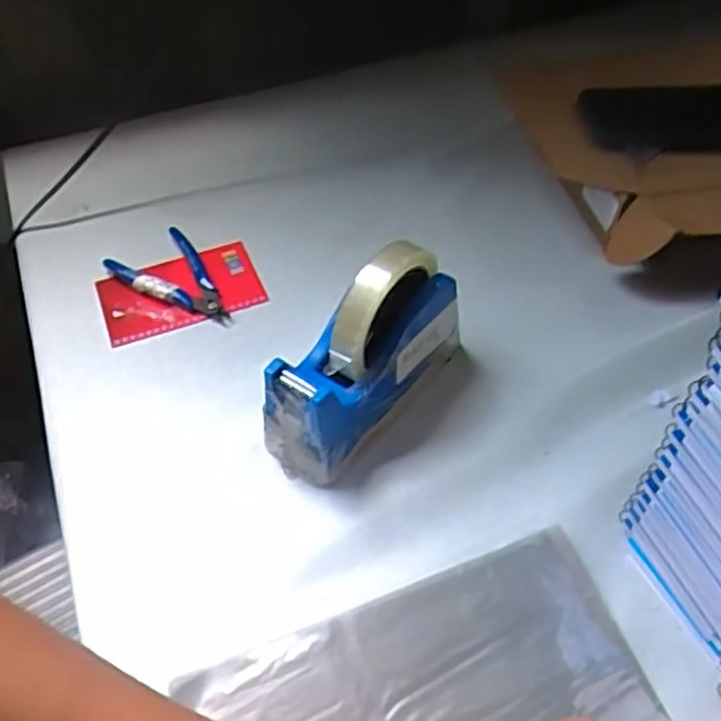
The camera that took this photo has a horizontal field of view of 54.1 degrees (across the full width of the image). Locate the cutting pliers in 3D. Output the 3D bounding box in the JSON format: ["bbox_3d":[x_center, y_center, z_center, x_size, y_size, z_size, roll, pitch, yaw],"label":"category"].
[{"bbox_3d":[-0.155,-0.063,0.591,0.066,0.016,0.119,-33,58,-22],"label":"cutting pliers"}]

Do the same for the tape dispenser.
[{"bbox_3d":[0.003,-0.007,0.476,0.052,0.123,0.157,32,59,24],"label":"tape dispenser"}]

